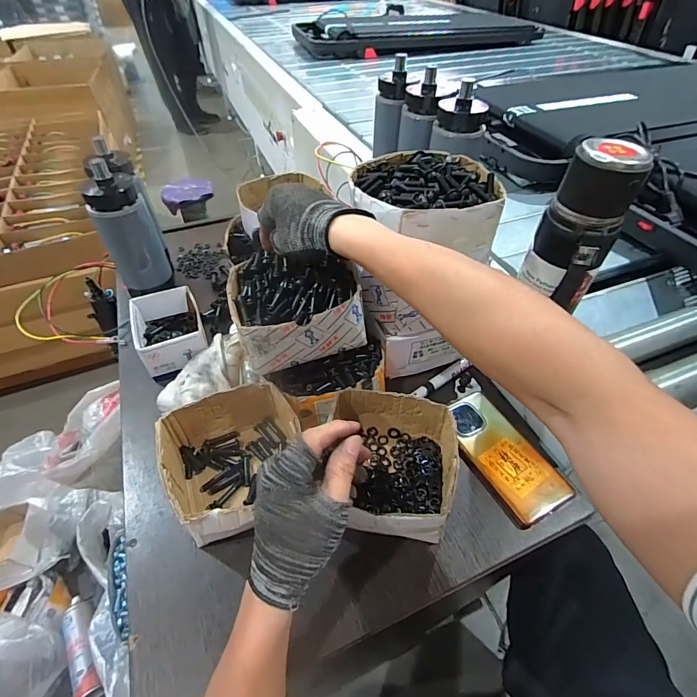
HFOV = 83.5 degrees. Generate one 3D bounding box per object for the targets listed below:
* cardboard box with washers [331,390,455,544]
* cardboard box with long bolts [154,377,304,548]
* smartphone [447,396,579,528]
[{"bbox_3d":[0.047,0.128,0.431,0.124,0.077,0.145,5,48,5],"label":"cardboard box with washers"},{"bbox_3d":[-0.123,0.125,0.440,0.140,0.081,0.147,-18,50,-15],"label":"cardboard box with long bolts"},{"bbox_3d":[0.182,0.124,0.472,0.076,0.017,0.161,-21,51,-17],"label":"smartphone"}]

